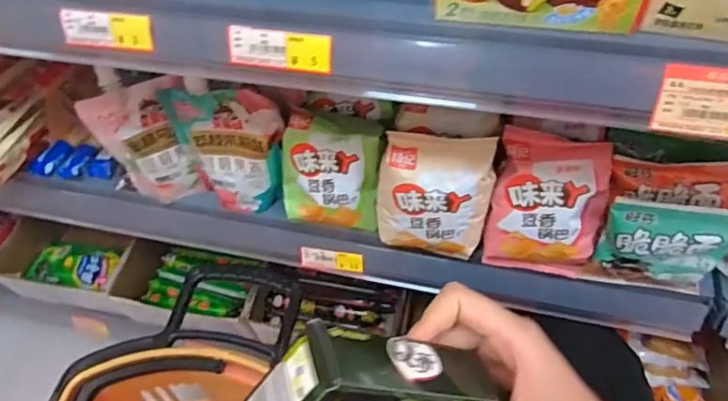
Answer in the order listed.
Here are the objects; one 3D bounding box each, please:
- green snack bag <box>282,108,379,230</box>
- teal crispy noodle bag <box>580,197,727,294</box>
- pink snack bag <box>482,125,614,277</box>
[{"bbox_3d":[-0.031,-0.029,0.516,0.093,0.112,0.045,11,34,10],"label":"green snack bag"},{"bbox_3d":[0.252,0.045,0.452,0.098,0.116,0.024,8,57,10],"label":"teal crispy noodle bag"},{"bbox_3d":[0.161,0.011,0.474,0.095,0.144,0.040,8,32,10],"label":"pink snack bag"}]

